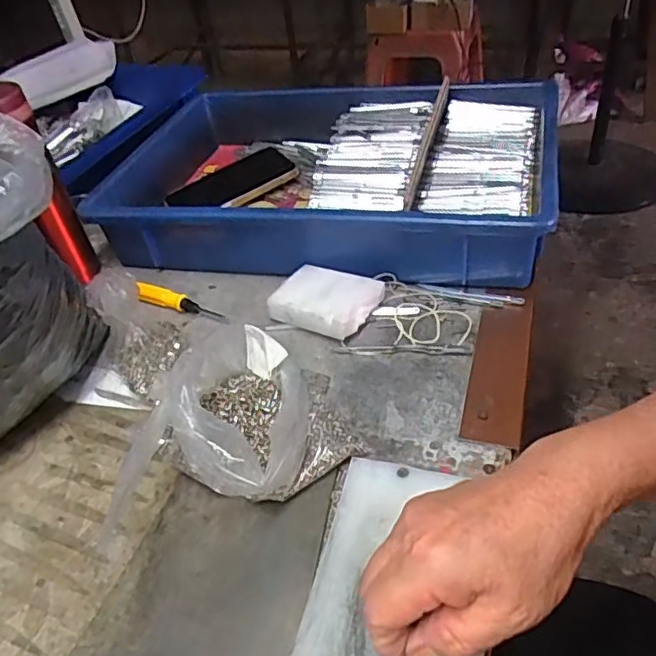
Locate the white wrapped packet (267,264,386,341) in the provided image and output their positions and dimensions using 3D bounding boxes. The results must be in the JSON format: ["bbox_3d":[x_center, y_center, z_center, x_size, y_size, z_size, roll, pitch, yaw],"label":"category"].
[{"bbox_3d":[0.000,-0.021,0.502,0.081,0.030,0.060,19,48,27],"label":"white wrapped packet"}]

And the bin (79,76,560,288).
[{"bbox_3d":[0.001,-0.160,0.607,0.412,0.081,0.277,6,43,14],"label":"bin"}]

